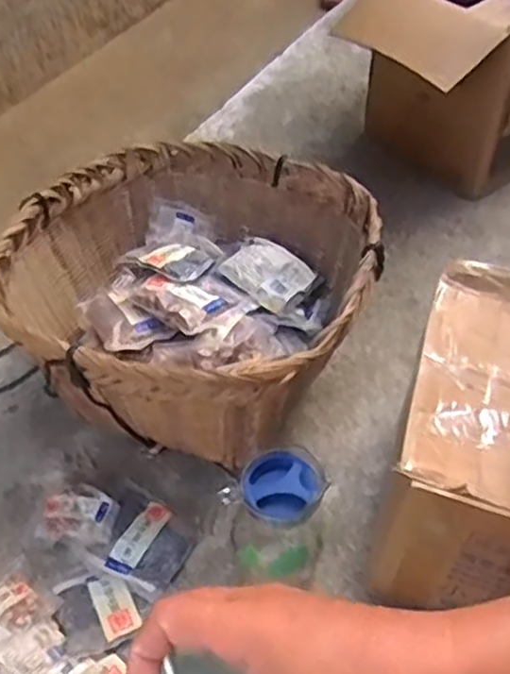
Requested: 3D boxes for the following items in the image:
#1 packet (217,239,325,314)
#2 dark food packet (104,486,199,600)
[{"bbox_3d":[0.024,-0.101,1.115,0.132,0.018,0.107,38,66,14],"label":"packet"},{"bbox_3d":[-0.152,0.279,0.969,0.143,0.022,0.111,33,56,28],"label":"dark food packet"}]

